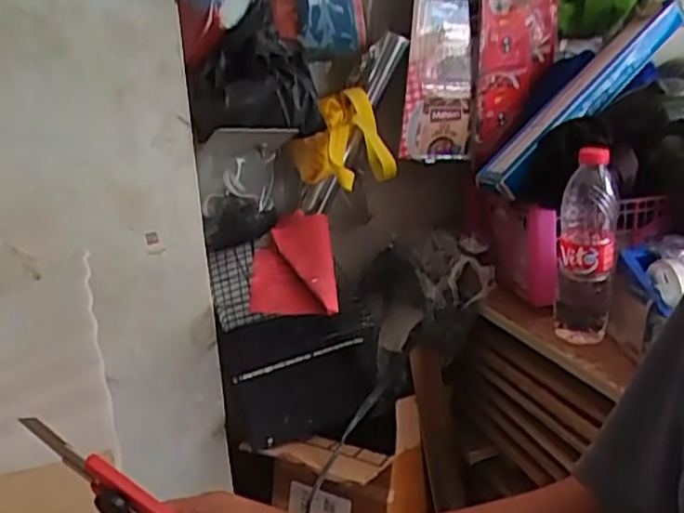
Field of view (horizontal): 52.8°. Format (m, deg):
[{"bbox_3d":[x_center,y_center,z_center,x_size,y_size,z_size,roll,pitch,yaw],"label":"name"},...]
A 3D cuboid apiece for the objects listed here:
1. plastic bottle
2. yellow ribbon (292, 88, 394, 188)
[{"bbox_3d":[0.273,-0.009,0.765,0.063,0.223,0.053,7,26,20],"label":"plastic bottle"},{"bbox_3d":[0.004,-0.142,0.870,0.129,0.112,0.124,0,25,1],"label":"yellow ribbon"}]

